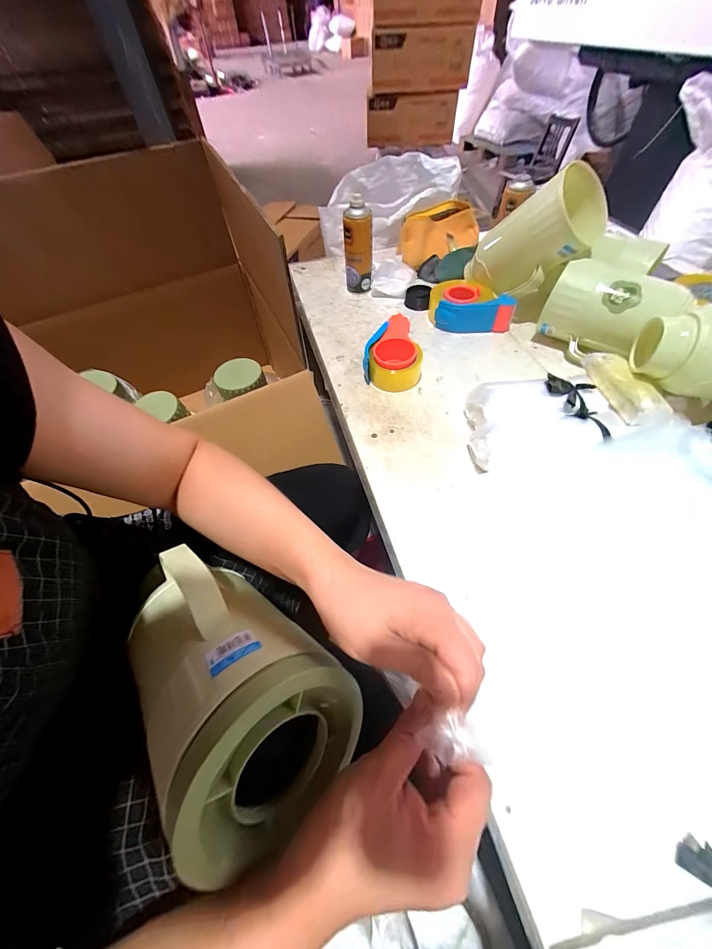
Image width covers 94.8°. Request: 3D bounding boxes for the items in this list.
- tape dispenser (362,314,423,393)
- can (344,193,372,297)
[{"bbox_3d":[0.072,-0.236,0.635,0.105,0.062,0.147,5,56,6],"label":"tape dispenser"},{"bbox_3d":[0.005,-0.521,0.757,0.064,0.181,0.050,-2,56,2],"label":"can"}]

